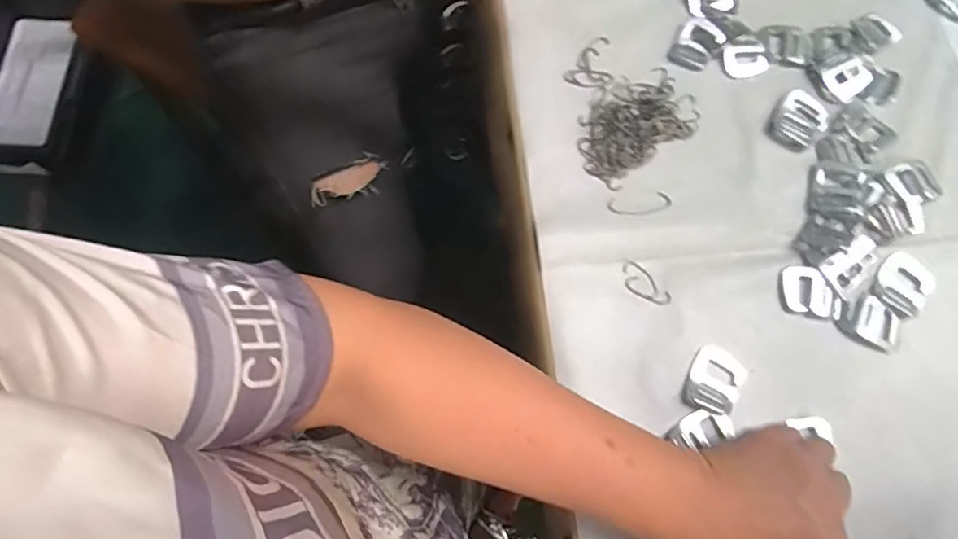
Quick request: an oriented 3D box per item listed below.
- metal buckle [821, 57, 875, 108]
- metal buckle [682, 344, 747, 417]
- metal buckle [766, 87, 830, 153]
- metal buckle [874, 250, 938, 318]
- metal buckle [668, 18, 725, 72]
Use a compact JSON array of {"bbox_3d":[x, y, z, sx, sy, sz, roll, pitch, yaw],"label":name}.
[{"bbox_3d":[0.307,-0.157,0.467,0.039,0.004,0.031,-35,77,-9],"label":"metal buckle"},{"bbox_3d":[0.170,0.079,0.404,0.036,0.005,0.048,28,76,8],"label":"metal buckle"},{"bbox_3d":[0.261,-0.122,0.459,0.041,0.004,0.052,43,79,11],"label":"metal buckle"},{"bbox_3d":[0.317,0.011,0.419,0.038,0.004,0.047,43,79,11],"label":"metal buckle"},{"bbox_3d":[0.185,-0.191,0.477,0.034,0.004,0.049,34,77,9],"label":"metal buckle"}]

